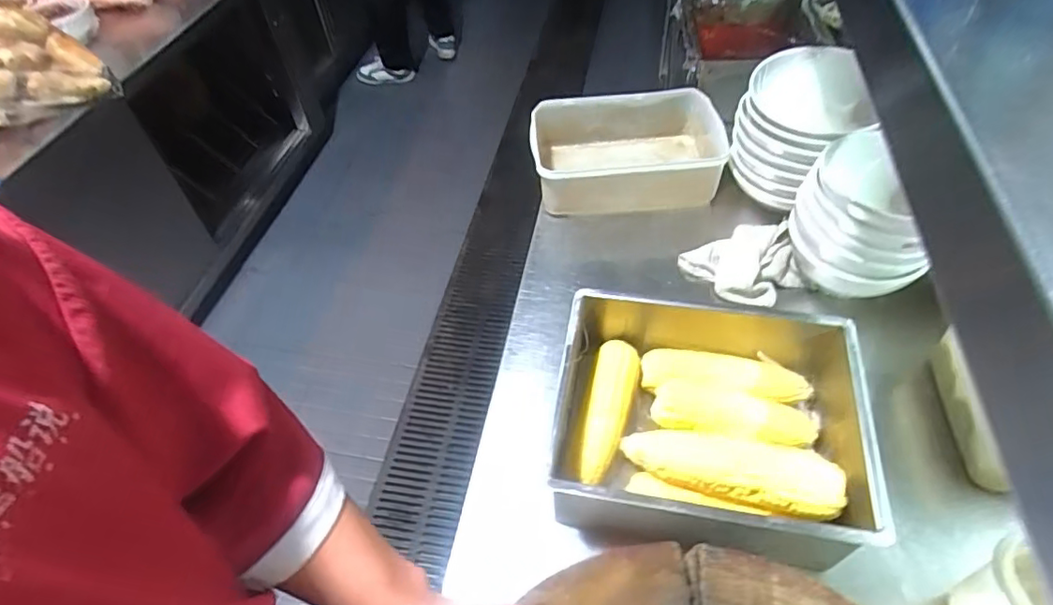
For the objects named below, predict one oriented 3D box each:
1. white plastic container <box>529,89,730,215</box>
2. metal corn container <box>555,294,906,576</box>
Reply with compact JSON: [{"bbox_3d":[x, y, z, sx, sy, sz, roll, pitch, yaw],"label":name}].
[{"bbox_3d":[0.176,-0.238,0.970,0.328,0.119,0.197,-1,50,3],"label":"white plastic container"},{"bbox_3d":[0.191,0.132,0.622,0.301,0.134,0.245,6,50,9],"label":"metal corn container"}]

